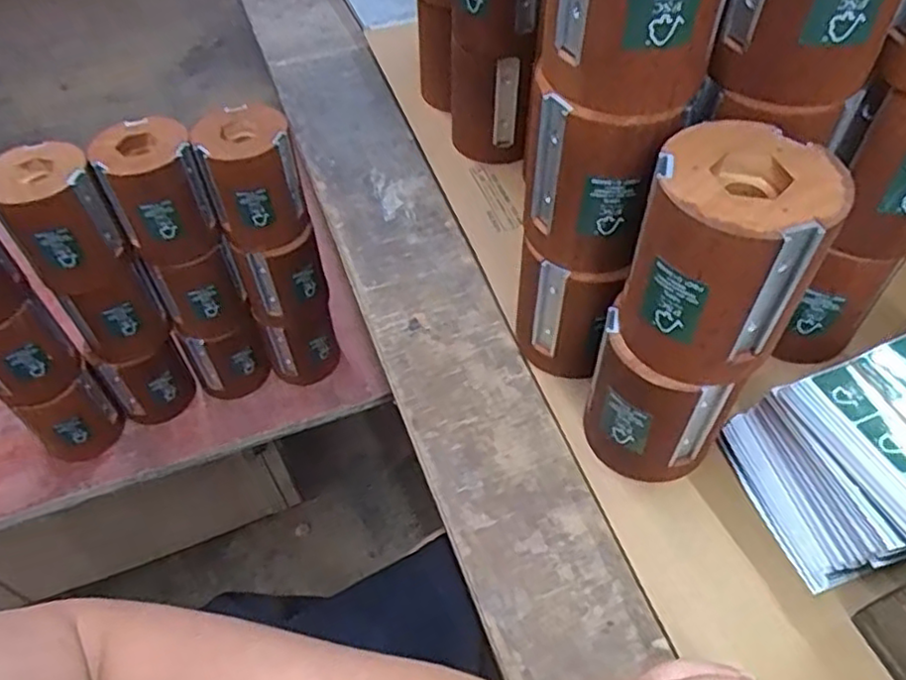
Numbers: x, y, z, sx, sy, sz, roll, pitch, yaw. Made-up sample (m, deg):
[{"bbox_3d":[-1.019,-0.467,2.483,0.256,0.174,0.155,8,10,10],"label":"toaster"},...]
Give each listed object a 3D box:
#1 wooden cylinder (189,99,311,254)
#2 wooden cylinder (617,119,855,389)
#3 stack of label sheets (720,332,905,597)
[{"bbox_3d":[-0.174,-0.140,0.596,0.075,0.104,0.076,-13,53,-7],"label":"wooden cylinder"},{"bbox_3d":[0.128,-0.039,0.321,0.077,0.095,0.078,20,56,17],"label":"wooden cylinder"},{"bbox_3d":[0.267,0.061,0.391,0.177,0.065,0.114,-17,54,-10],"label":"stack of label sheets"}]

